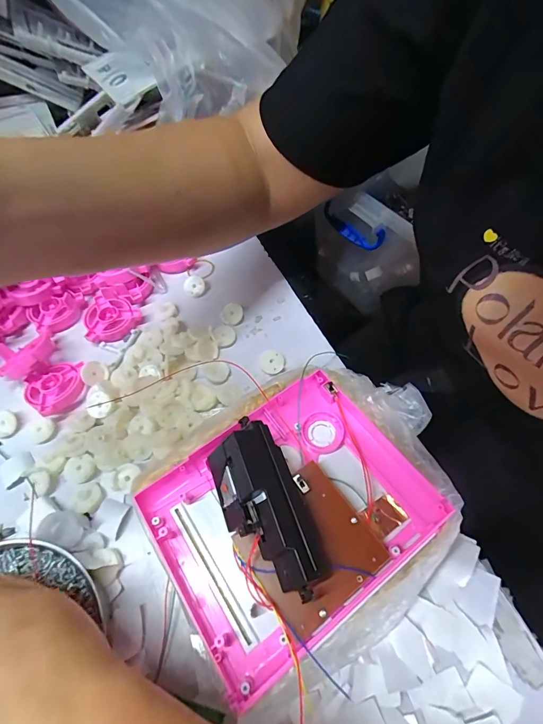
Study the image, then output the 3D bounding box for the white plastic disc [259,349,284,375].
[{"bbox_3d":[0.000,-0.001,0.336,0.023,0.007,0.025,-1,58,1],"label":"white plastic disc"}]

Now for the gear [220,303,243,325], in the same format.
[{"bbox_3d":[-0.040,-0.048,0.366,0.022,0.008,0.025,-16,59,-9],"label":"gear"}]

